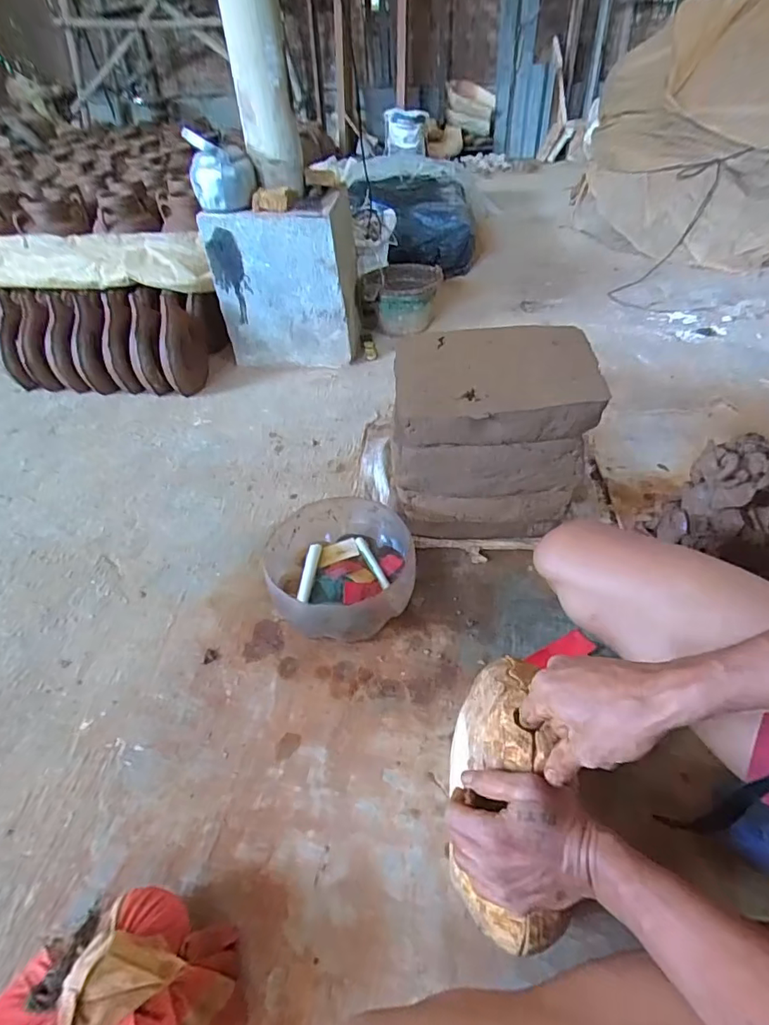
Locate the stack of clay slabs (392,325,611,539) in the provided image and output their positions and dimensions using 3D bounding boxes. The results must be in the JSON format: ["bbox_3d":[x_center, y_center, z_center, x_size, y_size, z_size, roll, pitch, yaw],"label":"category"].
[{"bbox_3d":[0.179,-0.120,0.891,0.309,0.318,0.237,-1,44,4],"label":"stack of clay slabs"}]

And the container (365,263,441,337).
[{"bbox_3d":[0.060,-0.698,1.642,0.259,0.157,0.227,-4,44,0],"label":"container"}]

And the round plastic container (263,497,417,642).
[{"bbox_3d":[-0.066,0.097,0.838,0.236,0.126,0.242,-2,44,2],"label":"round plastic container"}]

